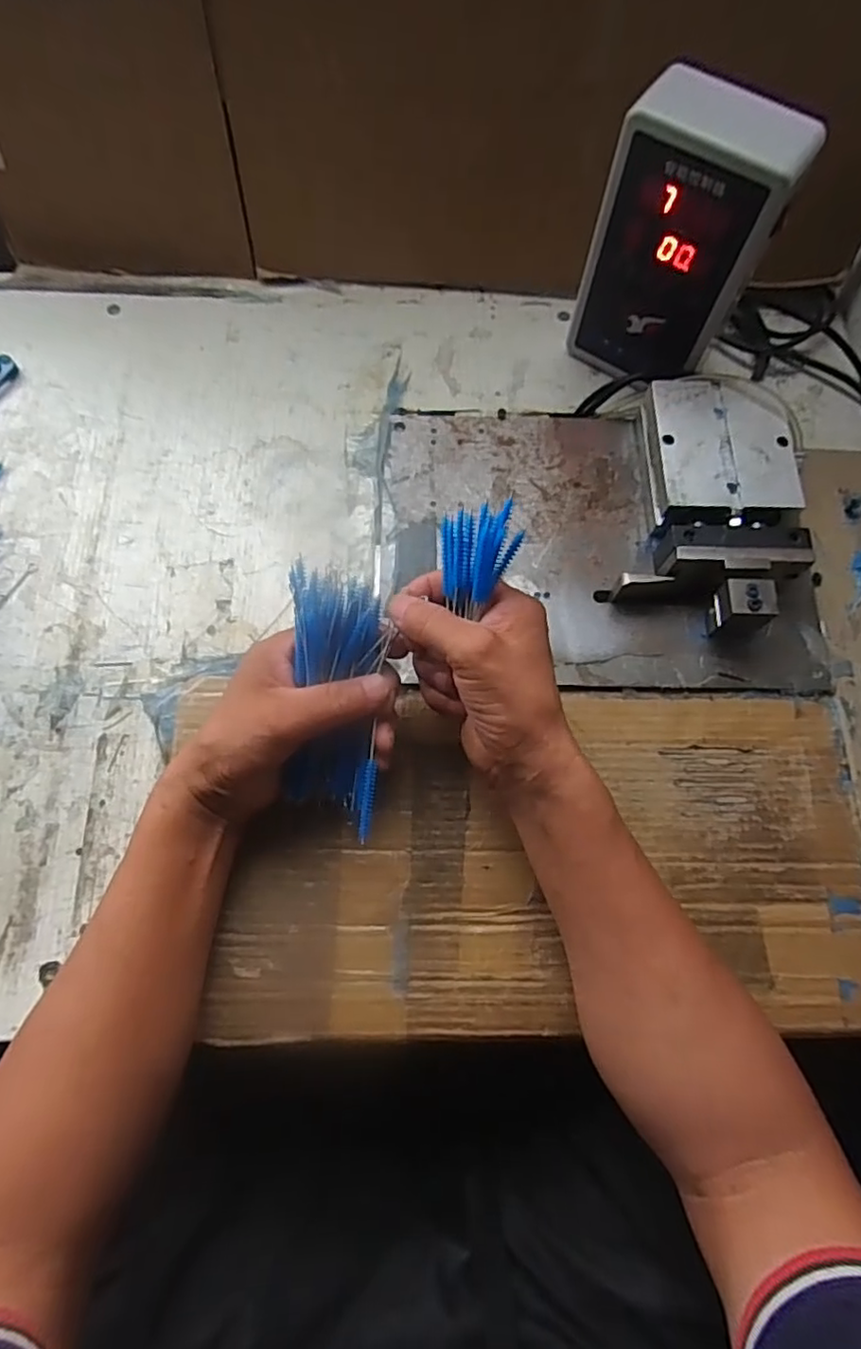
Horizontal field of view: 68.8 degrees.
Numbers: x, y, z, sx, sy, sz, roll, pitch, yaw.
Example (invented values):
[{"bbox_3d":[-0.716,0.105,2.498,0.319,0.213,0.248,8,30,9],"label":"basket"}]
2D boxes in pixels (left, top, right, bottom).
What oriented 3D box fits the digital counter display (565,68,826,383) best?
[{"bbox_3d":[0.171,-0.293,0.449,0.111,0.180,0.064,29,72,9],"label":"digital counter display"}]

